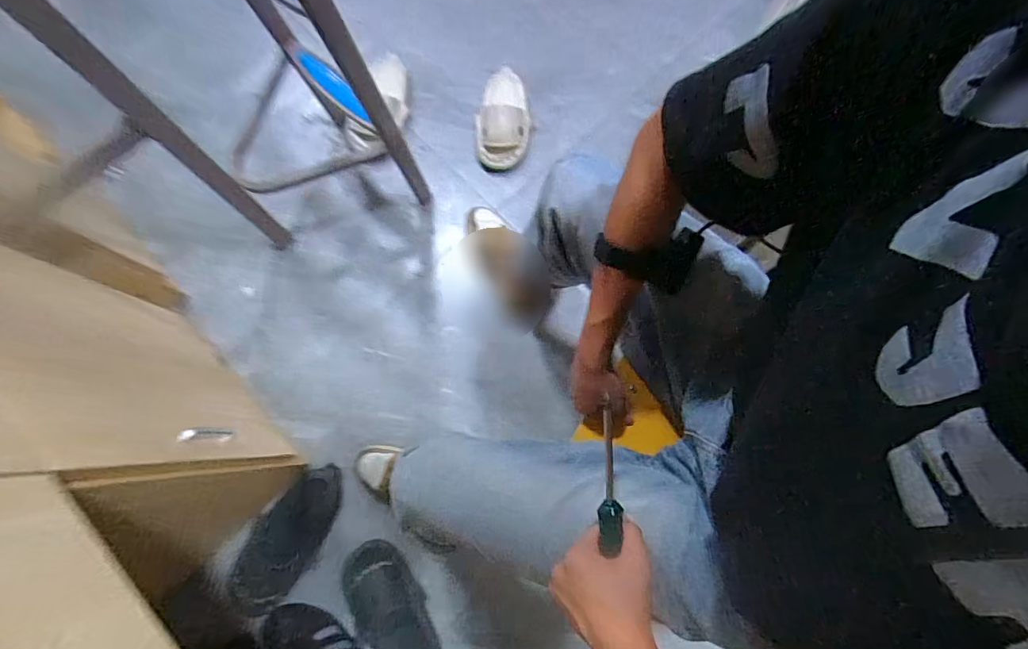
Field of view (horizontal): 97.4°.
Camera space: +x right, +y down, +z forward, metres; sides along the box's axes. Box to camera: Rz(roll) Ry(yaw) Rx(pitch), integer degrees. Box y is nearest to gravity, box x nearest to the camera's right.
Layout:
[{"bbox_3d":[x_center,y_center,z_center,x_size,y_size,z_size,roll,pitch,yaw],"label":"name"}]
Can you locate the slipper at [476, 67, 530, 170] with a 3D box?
[{"bbox_3d":[-0.028,-0.528,1.113,0.134,0.072,0.281,-2,77,-1],"label":"slipper"}]

